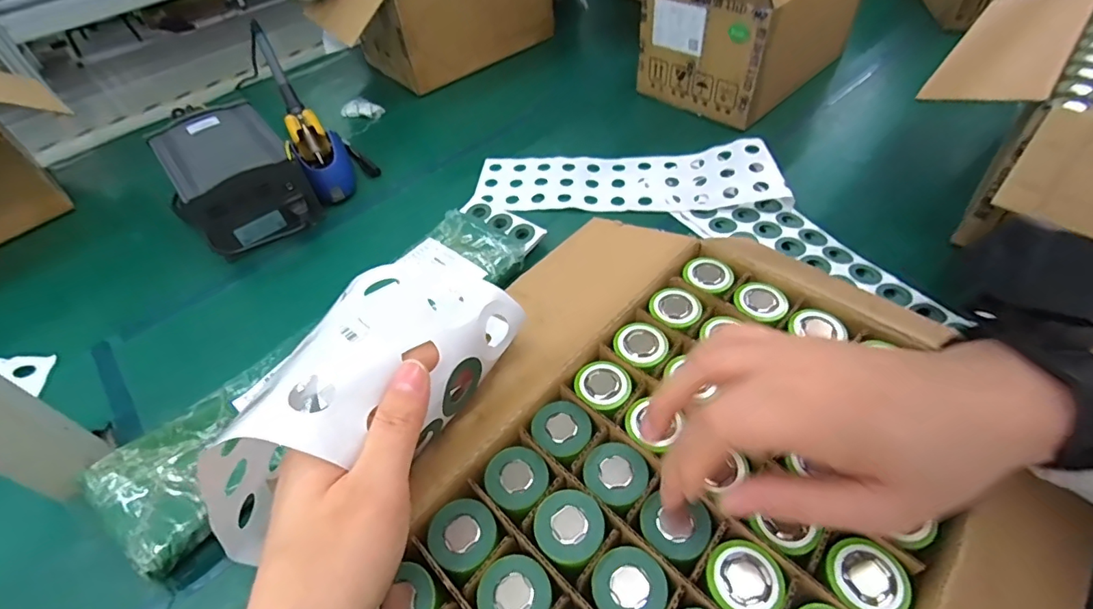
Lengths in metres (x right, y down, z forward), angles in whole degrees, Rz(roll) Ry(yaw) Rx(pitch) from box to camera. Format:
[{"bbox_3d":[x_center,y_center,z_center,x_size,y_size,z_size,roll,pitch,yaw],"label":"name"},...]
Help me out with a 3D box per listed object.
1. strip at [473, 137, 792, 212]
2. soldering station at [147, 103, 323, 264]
[{"bbox_3d":[0.098,-0.164,0.662,0.375,0.025,0.105,2,54,11],"label":"strip"},{"bbox_3d":[-0.383,-0.152,0.639,0.135,0.110,0.197,-32,54,-20],"label":"soldering station"}]

